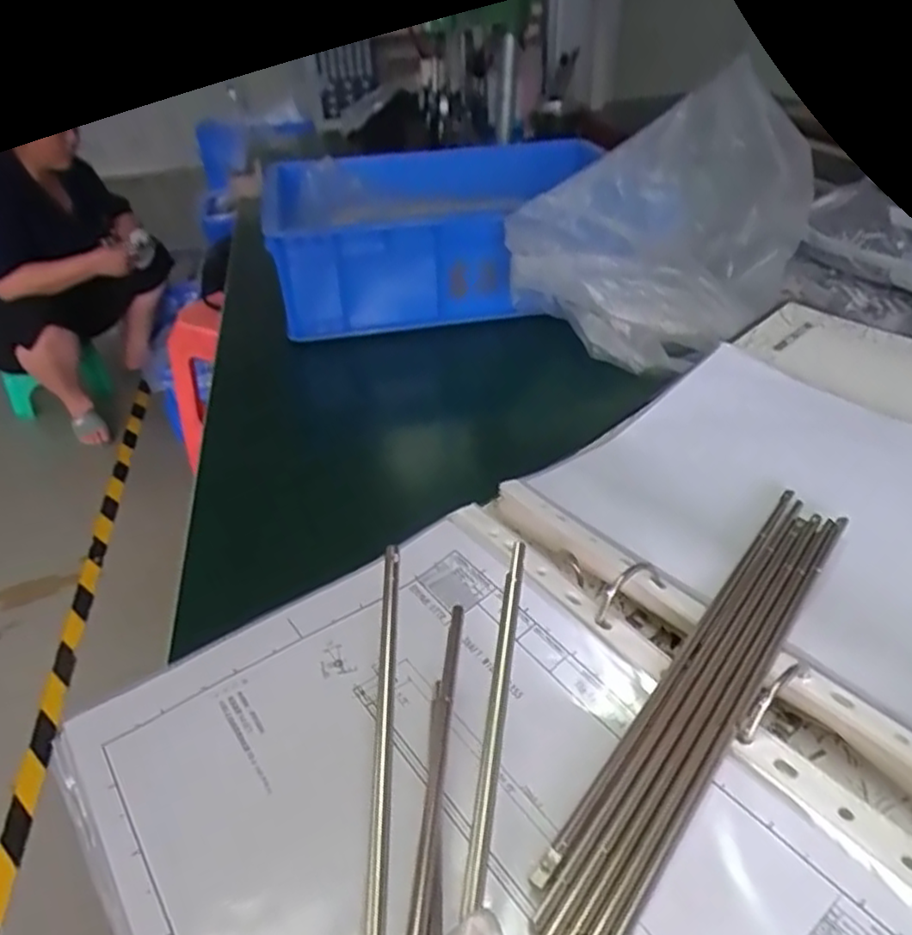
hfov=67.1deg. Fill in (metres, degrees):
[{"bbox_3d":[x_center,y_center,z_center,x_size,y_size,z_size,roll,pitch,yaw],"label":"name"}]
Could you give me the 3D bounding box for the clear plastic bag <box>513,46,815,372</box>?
[{"bbox_3d":[0.188,-0.226,0.630,0.202,0.165,0.260,22,43,31],"label":"clear plastic bag"}]

